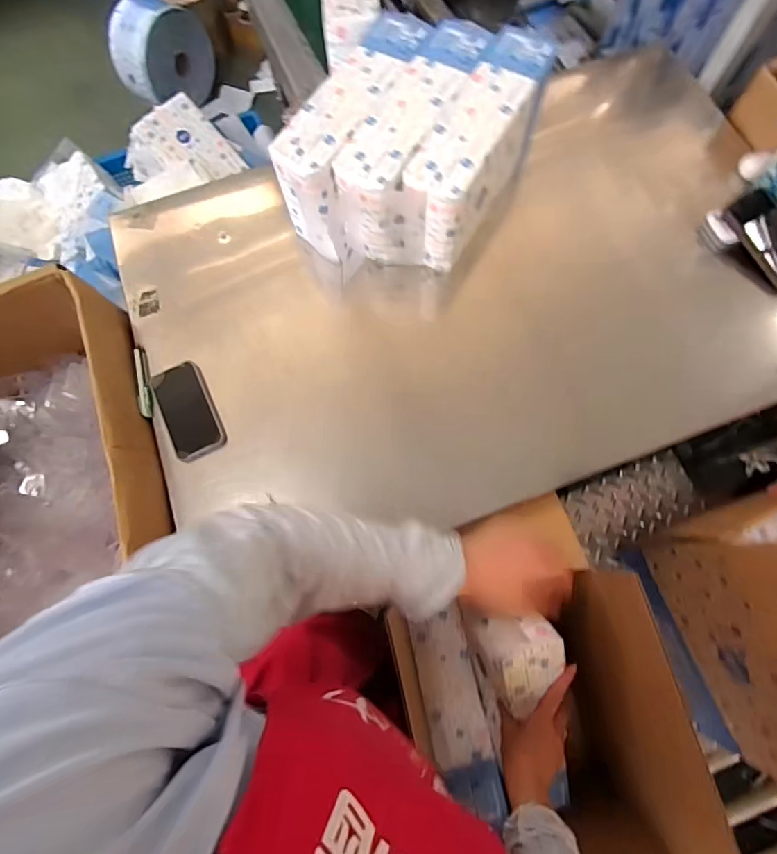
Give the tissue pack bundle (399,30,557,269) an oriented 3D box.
[{"bbox_3d":[0.130,-0.406,0.686,0.101,0.146,0.310,28,76,10],"label":"tissue pack bundle"}]

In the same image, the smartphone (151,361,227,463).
[{"bbox_3d":[-0.305,-0.025,0.687,0.079,0.010,0.150,-26,73,-6],"label":"smartphone"}]

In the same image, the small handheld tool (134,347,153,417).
[{"bbox_3d":[-0.378,-0.068,0.701,0.017,0.016,0.115,-16,73,-3],"label":"small handheld tool"}]

